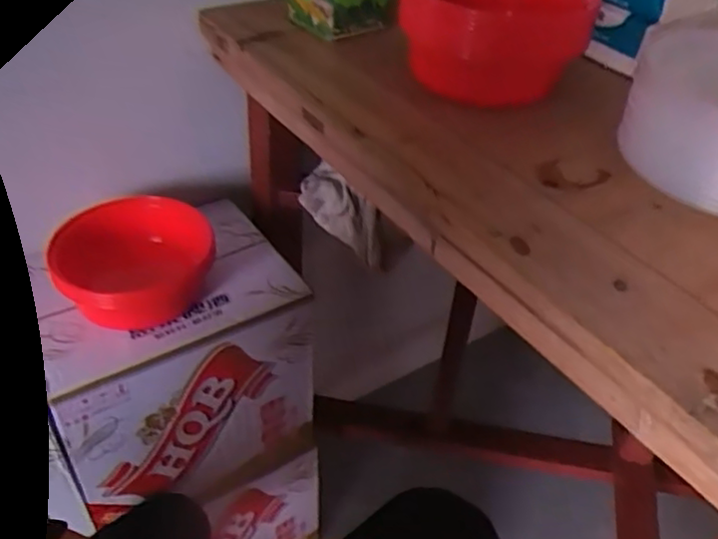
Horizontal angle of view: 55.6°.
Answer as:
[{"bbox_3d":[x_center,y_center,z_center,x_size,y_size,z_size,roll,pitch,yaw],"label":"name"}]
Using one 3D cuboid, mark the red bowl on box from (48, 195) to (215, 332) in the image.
[{"bbox_3d":[-0.245,-0.007,0.765,0.159,0.076,0.157,2,40,-2],"label":"red bowl on box"}]

